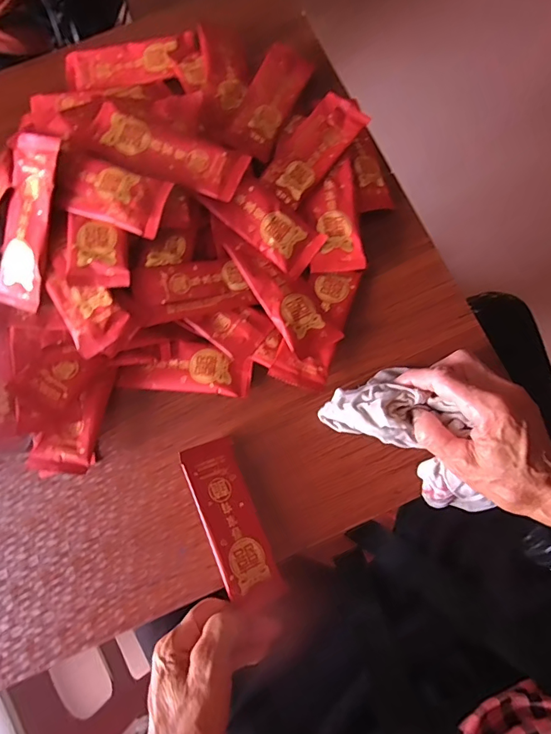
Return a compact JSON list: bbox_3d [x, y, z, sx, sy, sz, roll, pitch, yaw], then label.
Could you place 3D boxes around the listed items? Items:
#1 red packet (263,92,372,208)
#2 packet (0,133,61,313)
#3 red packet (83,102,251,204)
[{"bbox_3d":[0.034,-0.203,0.408,0.049,0.012,0.117,36,81,8],"label":"red packet"},{"bbox_3d":[-0.204,-0.118,0.365,0.048,0.008,0.138,15,99,17],"label":"packet"},{"bbox_3d":[-0.092,-0.179,0.373,0.132,0.013,0.047,21,79,6],"label":"red packet"}]

